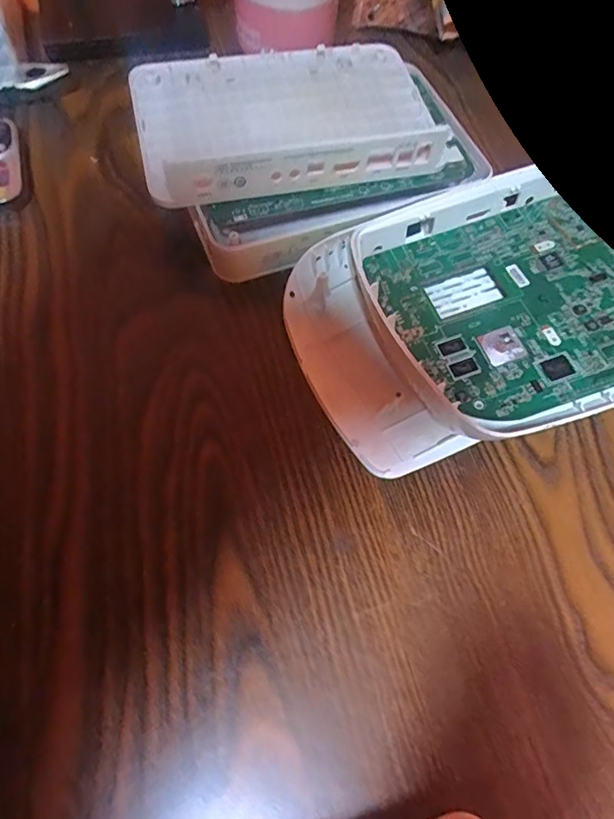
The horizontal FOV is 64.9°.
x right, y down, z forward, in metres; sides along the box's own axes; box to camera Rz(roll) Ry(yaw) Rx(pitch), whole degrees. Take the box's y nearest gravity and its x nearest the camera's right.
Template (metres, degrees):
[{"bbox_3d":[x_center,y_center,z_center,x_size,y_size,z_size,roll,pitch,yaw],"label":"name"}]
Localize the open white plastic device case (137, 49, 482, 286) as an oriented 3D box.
[{"bbox_3d":[0.005,-0.160,0.274,0.188,0.039,0.139,-21,71,-11],"label":"open white plastic device case"}]

